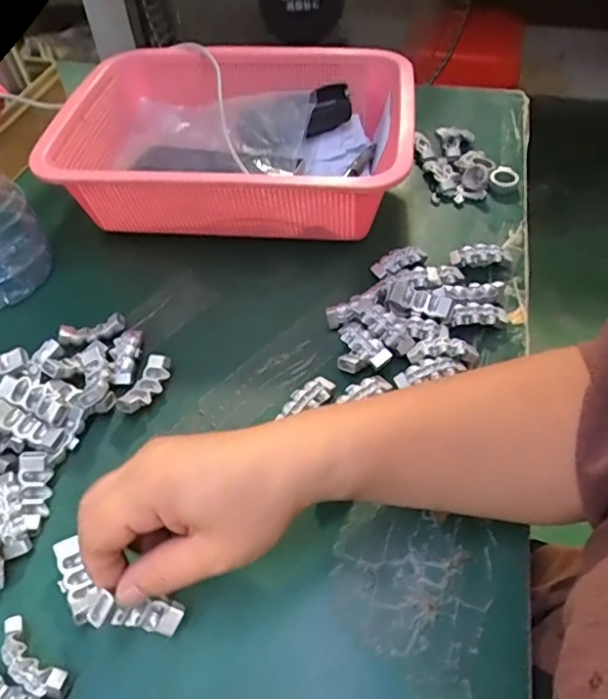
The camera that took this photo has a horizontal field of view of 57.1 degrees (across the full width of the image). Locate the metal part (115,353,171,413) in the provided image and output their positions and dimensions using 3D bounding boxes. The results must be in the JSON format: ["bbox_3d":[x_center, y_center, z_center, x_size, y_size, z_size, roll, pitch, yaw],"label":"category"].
[{"bbox_3d":[-0.108,0.024,0.383,0.021,0.010,0.045,15,52,15],"label":"metal part"}]

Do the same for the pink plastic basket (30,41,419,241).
[{"bbox_3d":[-0.059,-0.197,0.504,0.294,0.080,0.220,4,50,7],"label":"pink plastic basket"}]

